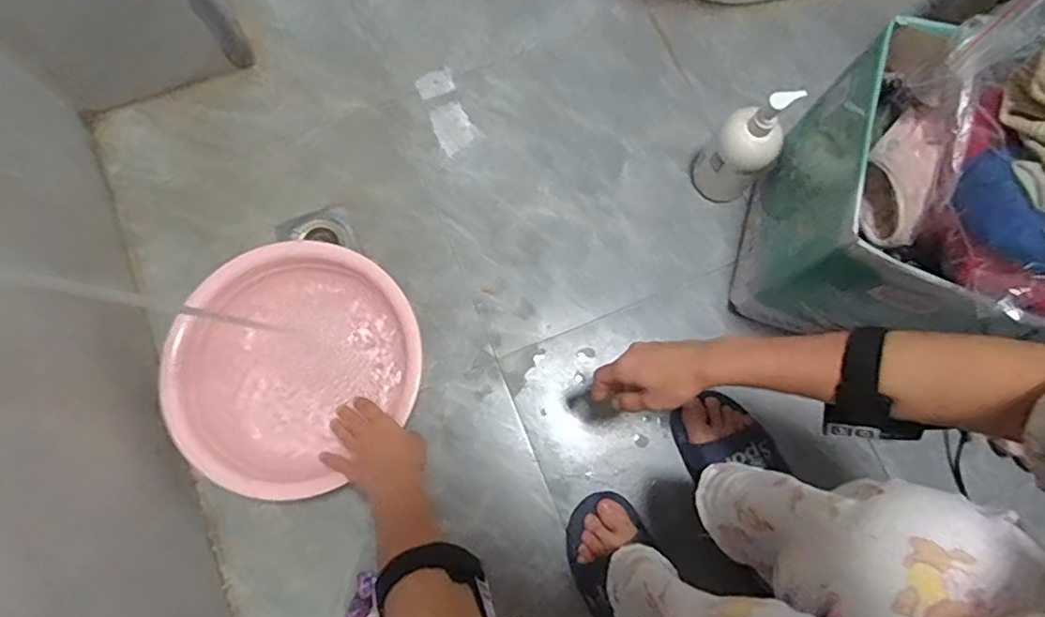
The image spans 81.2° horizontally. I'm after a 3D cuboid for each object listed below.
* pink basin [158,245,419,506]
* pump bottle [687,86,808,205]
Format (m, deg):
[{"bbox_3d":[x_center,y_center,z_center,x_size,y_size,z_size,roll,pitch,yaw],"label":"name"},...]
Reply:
[{"bbox_3d":[-0.256,0.064,0.704,0.270,0.097,0.242,-40,82,-8],"label":"pink basin"},{"bbox_3d":[0.275,-0.203,0.750,0.080,0.198,0.094,35,80,5],"label":"pump bottle"}]

